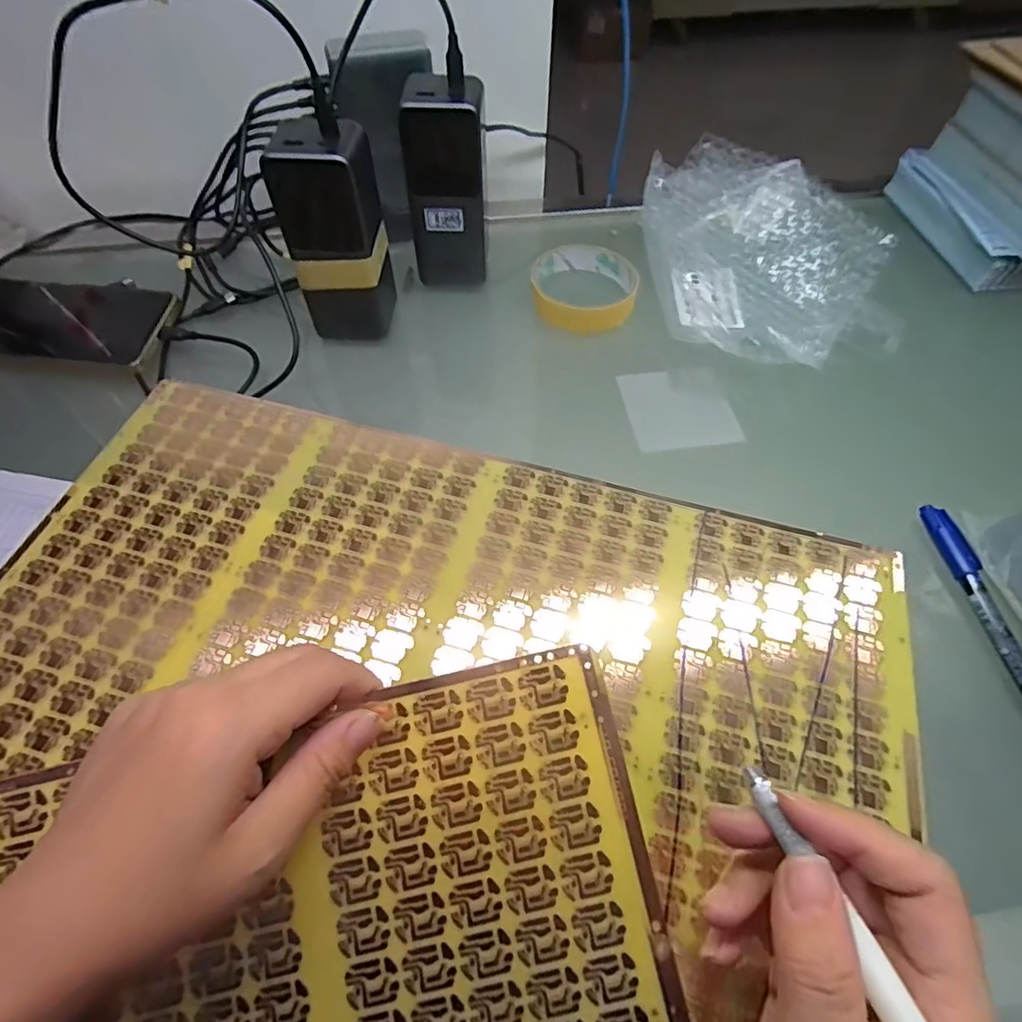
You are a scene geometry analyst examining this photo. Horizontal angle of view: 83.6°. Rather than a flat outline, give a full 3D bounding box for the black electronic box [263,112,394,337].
[{"bbox_3d":[-0.115,-0.181,0.383,0.057,0.128,0.046,-1,58,-2],"label":"black electronic box"}]

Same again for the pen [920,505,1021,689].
[{"bbox_3d":[0.253,0.056,0.299,0.013,0.009,0.137,-5,58,-5],"label":"pen"}]

